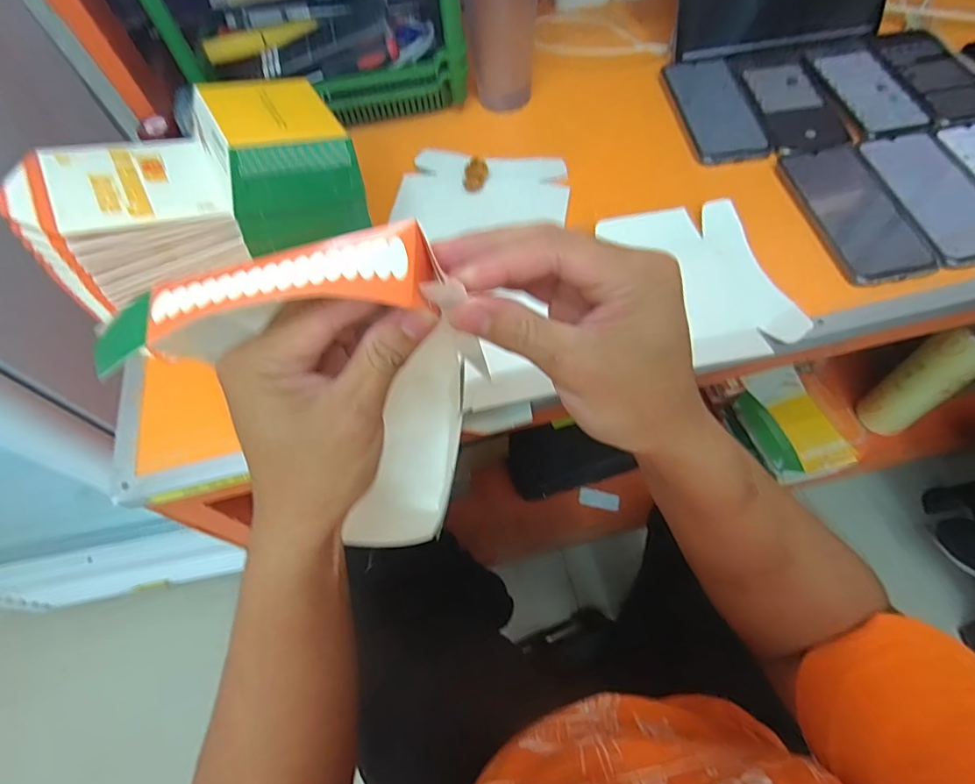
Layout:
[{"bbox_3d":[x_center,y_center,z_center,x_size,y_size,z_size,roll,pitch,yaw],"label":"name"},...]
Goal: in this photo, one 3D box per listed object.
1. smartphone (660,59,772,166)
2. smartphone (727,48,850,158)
[{"bbox_3d":[0.249,-0.316,0.560,0.084,0.004,0.171,-6,61,0],"label":"smartphone"},{"bbox_3d":[0.331,-0.331,0.559,0.080,0.010,0.174,-4,61,1],"label":"smartphone"}]

